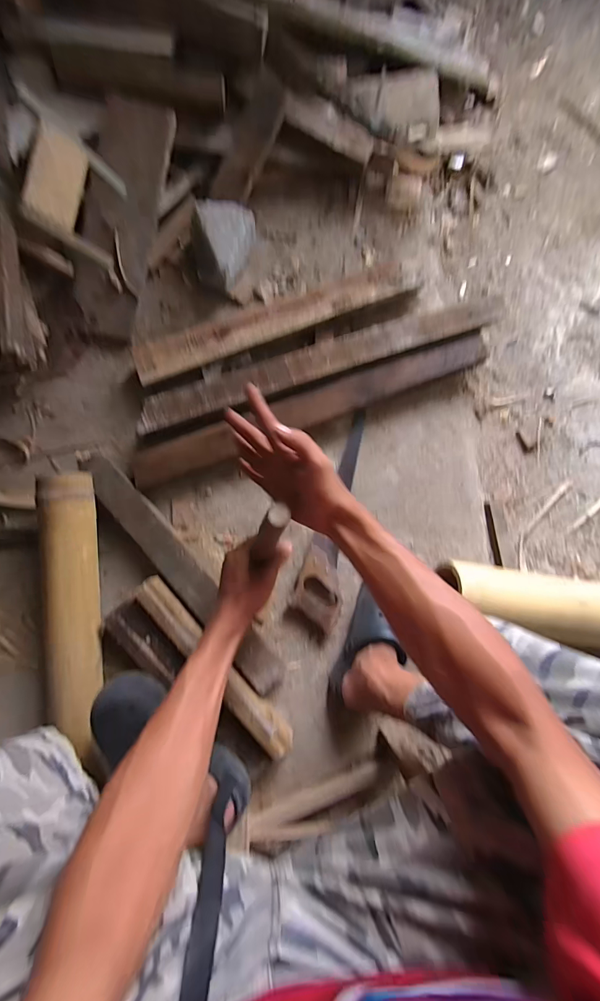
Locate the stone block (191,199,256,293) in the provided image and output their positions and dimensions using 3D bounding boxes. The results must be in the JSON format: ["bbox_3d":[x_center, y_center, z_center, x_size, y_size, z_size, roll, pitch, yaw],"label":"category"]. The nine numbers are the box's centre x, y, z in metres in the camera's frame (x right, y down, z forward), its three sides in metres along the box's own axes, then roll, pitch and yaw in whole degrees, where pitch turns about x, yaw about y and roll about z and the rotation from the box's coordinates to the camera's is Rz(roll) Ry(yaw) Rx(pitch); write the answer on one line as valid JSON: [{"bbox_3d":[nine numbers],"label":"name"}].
[{"bbox_3d":[-0.144,-0.480,0.736,0.121,0.064,0.138,-4,86,-7],"label":"stone block"}]

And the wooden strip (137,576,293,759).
[{"bbox_3d":[-0.143,0.278,0.647,0.050,0.025,0.361,-41,88,-6],"label":"wooden strip"}]

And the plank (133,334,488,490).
[{"bbox_3d":[0.035,-0.177,0.738,0.707,0.058,0.069,-21,88,-8],"label":"plank"}]

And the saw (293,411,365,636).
[{"bbox_3d":[0.066,0.025,0.731,0.084,0.034,0.420,13,84,-5],"label":"saw"}]

